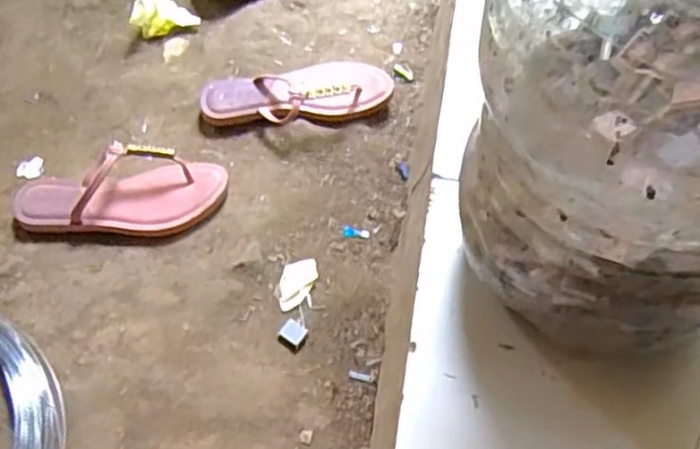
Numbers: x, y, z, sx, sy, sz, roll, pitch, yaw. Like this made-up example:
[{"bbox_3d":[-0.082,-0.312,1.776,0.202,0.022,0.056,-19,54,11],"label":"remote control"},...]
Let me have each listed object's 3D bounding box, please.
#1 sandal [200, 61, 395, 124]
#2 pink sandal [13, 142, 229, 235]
[{"bbox_3d":[-0.064,-0.158,0.827,0.229,0.042,0.092,-7,56,-4],"label":"sandal"},{"bbox_3d":[-0.250,-0.036,0.744,0.225,0.055,0.080,-1,56,1],"label":"pink sandal"}]

